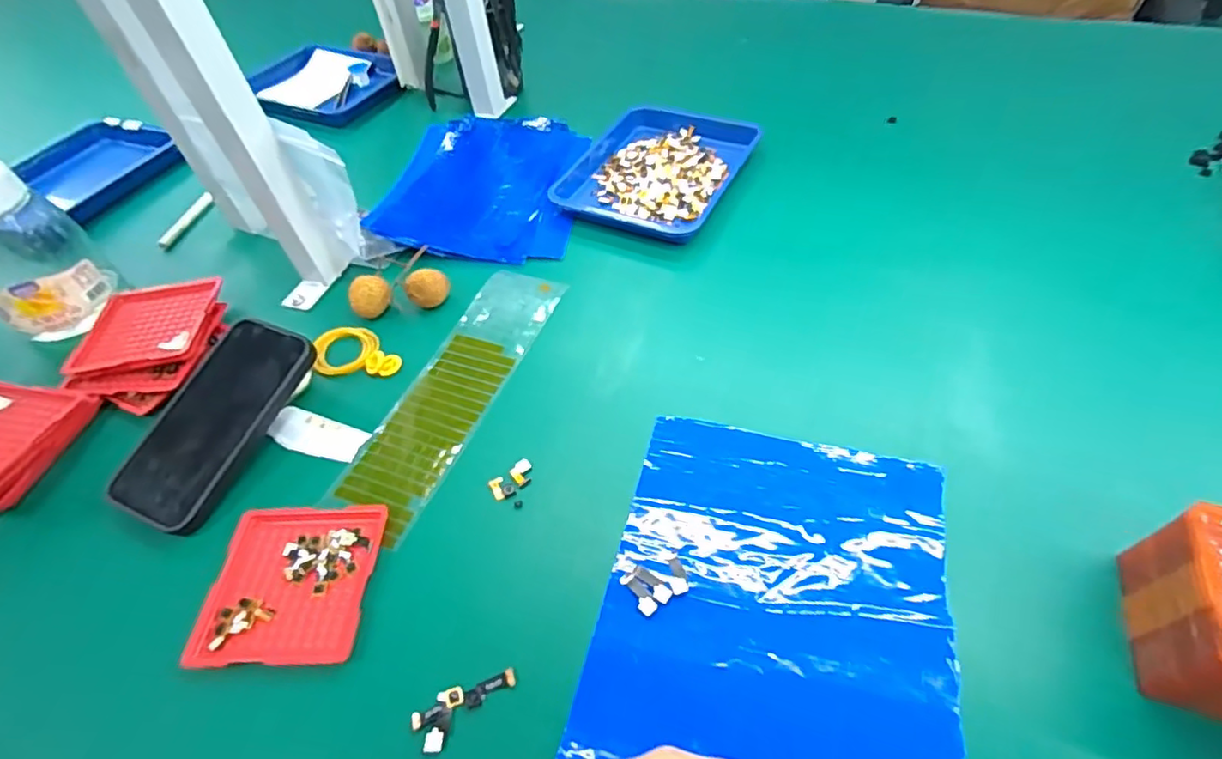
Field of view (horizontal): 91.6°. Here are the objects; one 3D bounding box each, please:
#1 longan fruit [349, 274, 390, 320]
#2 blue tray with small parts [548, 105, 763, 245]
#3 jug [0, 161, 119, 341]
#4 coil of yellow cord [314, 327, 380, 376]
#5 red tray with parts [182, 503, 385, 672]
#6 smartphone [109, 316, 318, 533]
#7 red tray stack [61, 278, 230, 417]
[{"bbox_3d":[-0.212,-0.070,0.529,0.034,0.038,0.028,-26,52,-16],"label":"longan fruit"},{"bbox_3d":[0.052,-0.229,0.645,0.173,0.028,0.212,20,55,21],"label":"blue tray with small parts"},{"bbox_3d":[-0.509,-0.101,0.497,0.111,0.166,0.074,-39,57,-25],"label":"jug"},{"bbox_3d":[-0.225,-0.029,0.508,0.050,0.015,0.048,-3,50,3],"label":"coil of yellow cord"},{"bbox_3d":[-0.200,0.126,0.376,0.098,0.006,0.101,-3,50,2],"label":"red tray with parts"},{"bbox_3d":[-0.291,0.027,0.436,0.081,0.014,0.155,21,67,14],"label":"smartphone"},{"bbox_3d":[-0.389,-0.032,0.501,0.103,0.028,0.120,3,50,7],"label":"red tray stack"}]

